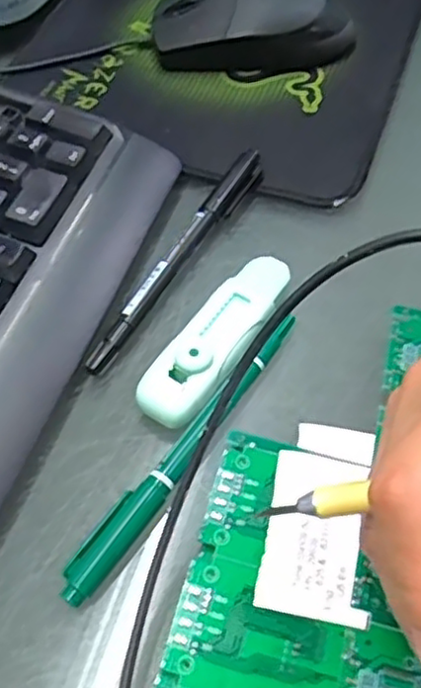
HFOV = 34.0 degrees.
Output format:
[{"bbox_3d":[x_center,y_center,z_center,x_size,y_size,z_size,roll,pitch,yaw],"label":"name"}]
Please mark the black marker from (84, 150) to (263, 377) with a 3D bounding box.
[{"bbox_3d":[-0.013,-0.041,0.310,0.016,0.012,0.139,25,60,16],"label":"black marker"}]

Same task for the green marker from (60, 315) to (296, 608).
[{"bbox_3d":[-0.008,0.036,0.257,0.014,0.013,0.135,30,62,19],"label":"green marker"}]

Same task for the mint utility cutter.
[{"bbox_3d":[0.005,-0.003,0.280,0.025,0.019,0.089,29,62,18],"label":"mint utility cutter"}]

